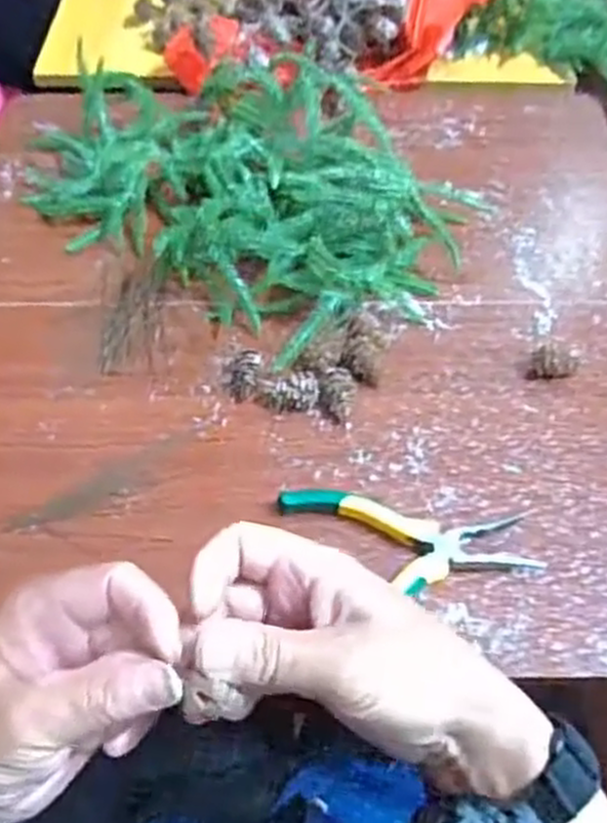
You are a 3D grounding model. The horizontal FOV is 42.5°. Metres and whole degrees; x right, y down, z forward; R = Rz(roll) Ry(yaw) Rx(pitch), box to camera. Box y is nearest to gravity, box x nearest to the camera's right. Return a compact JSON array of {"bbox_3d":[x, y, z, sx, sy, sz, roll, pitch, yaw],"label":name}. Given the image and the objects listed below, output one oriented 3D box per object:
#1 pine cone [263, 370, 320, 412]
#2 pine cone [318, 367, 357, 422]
[{"bbox_3d":[-0.008,-0.014,0.542,0.038,0.022,0.024,5,54,4],"label":"pine cone"},{"bbox_3d":[0.023,-0.011,0.540,0.025,0.018,0.034,6,54,4],"label":"pine cone"}]

